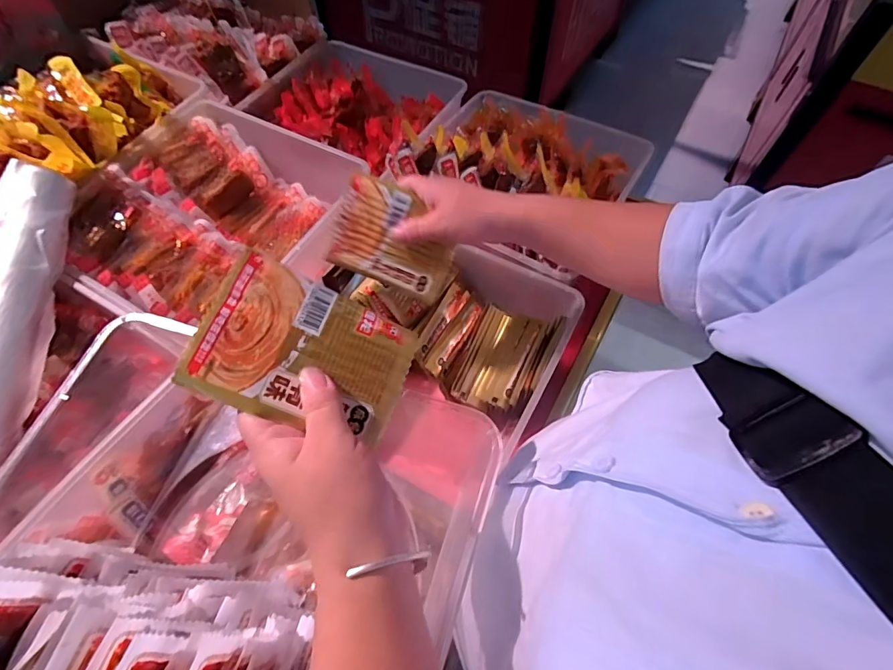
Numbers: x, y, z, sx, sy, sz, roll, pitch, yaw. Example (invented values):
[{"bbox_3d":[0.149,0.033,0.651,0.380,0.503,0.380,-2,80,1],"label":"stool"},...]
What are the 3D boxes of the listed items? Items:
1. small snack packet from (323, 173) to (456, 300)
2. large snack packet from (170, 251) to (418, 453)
[{"bbox_3d":[-0.047,-0.088,0.415,0.111,0.086,0.004,21,23,-8],"label":"small snack packet"},{"bbox_3d":[-0.077,0.010,0.253,0.111,0.005,0.082,25,67,-15],"label":"large snack packet"}]

